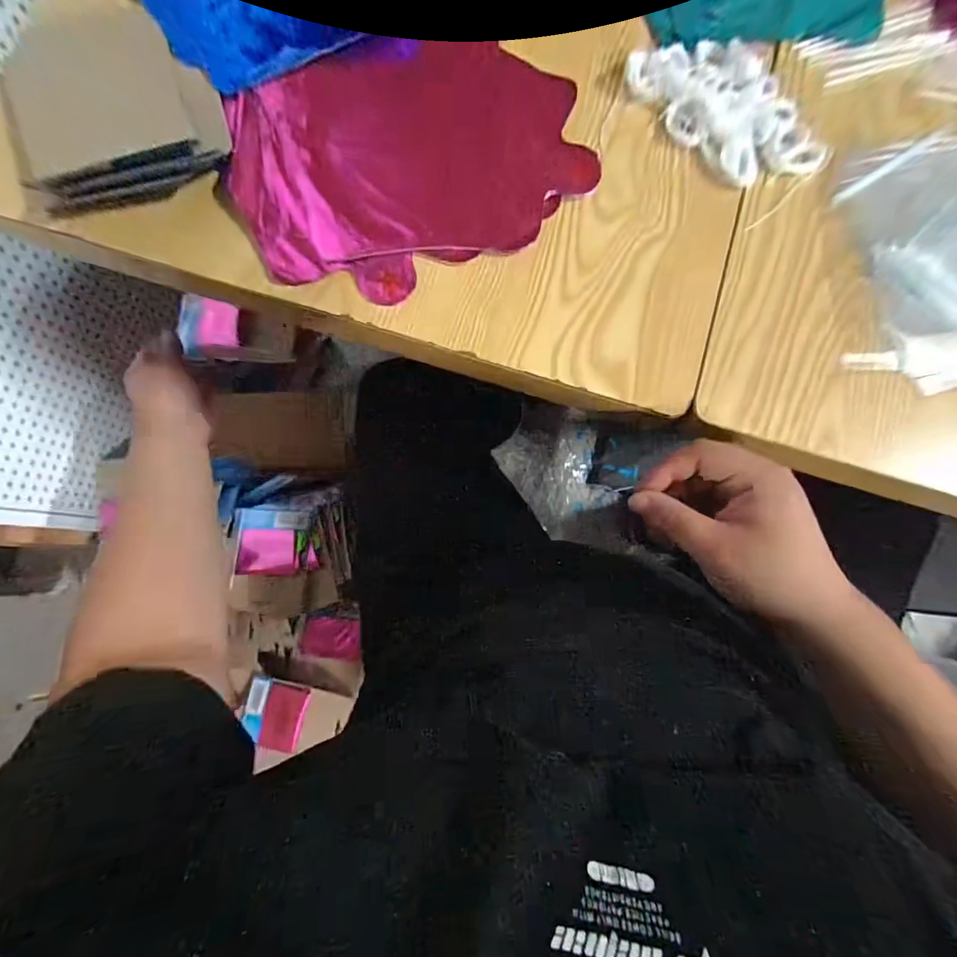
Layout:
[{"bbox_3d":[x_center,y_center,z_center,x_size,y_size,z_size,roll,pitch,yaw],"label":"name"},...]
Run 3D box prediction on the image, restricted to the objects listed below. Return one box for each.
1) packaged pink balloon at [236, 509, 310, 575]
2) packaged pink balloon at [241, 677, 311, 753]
[{"bbox_3d":[-0.305,0.093,0.673,0.099,0.007,0.094,0,81,0],"label":"packaged pink balloon"},{"bbox_3d":[-0.301,0.345,0.669,0.085,0.022,0.086,12,81,1],"label":"packaged pink balloon"}]

